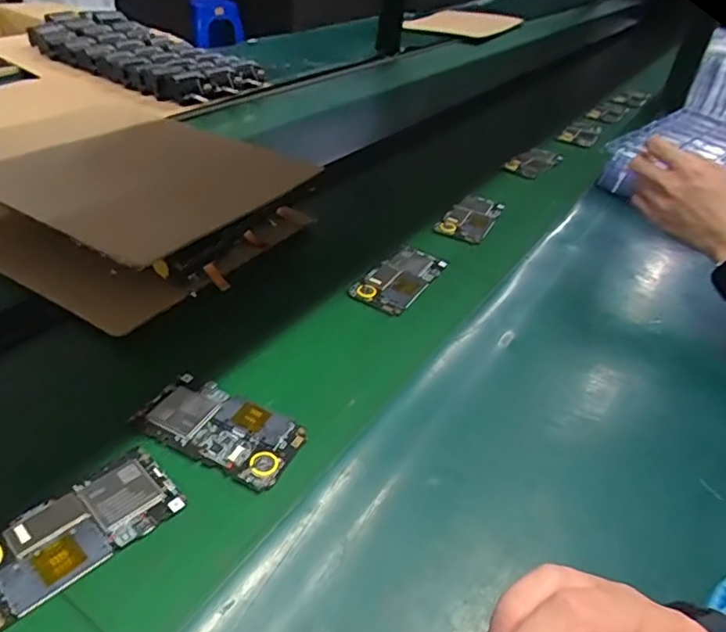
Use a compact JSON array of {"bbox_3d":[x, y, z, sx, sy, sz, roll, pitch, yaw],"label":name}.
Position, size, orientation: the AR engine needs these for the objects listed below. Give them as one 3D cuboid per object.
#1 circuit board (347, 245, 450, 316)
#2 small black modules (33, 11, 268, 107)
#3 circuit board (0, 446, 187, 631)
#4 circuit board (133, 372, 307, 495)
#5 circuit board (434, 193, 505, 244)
[{"bbox_3d":[0.041,-0.045,0.639,0.067,0.007,0.124,21,43,24],"label":"circuit board"},{"bbox_3d":[-0.443,-0.532,1.156,0.485,0.063,0.263,22,43,25],"label":"small black modules"},{"bbox_3d":[-0.184,0.136,0.364,0.064,0.006,0.124,31,48,33],"label":"circuit board"},{"bbox_3d":[-0.111,0.086,0.441,0.123,0.009,0.065,17,41,20],"label":"circuit board"},{"bbox_3d":[0.148,-0.138,0.769,0.065,0.016,0.124,18,42,21],"label":"circuit board"}]

